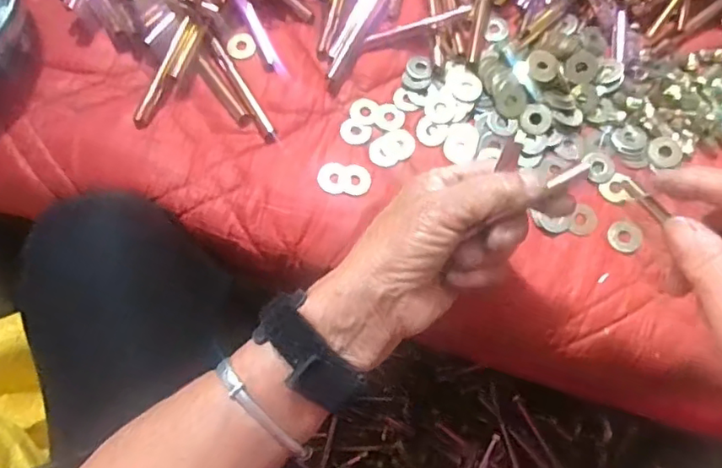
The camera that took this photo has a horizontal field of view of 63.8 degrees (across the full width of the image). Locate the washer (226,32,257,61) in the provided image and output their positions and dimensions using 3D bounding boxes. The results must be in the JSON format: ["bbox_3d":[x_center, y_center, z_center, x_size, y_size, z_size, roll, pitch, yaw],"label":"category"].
[{"bbox_3d":[-0.089,-0.140,0.433,0.020,0.004,0.023,22,68,-9],"label":"washer"}]

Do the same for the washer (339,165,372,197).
[{"bbox_3d":[-0.003,-0.036,0.398,0.022,0.004,0.020,3,79,-14],"label":"washer"}]

